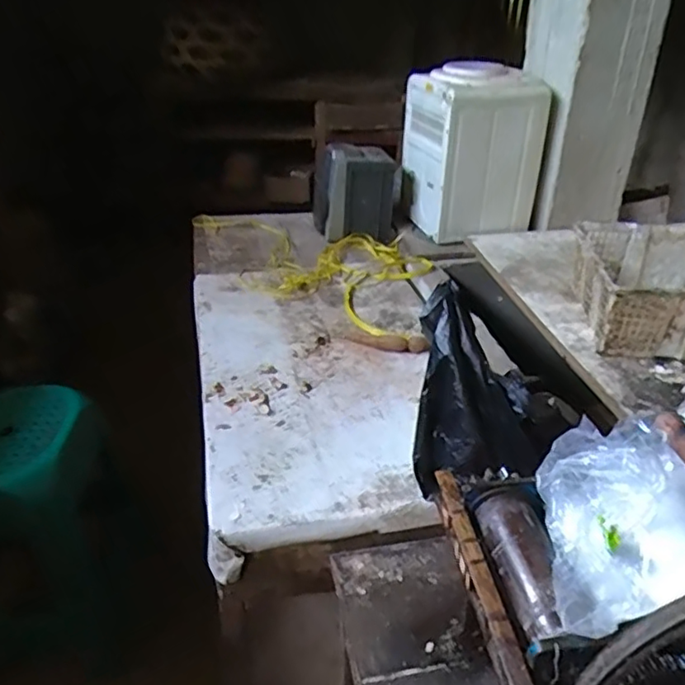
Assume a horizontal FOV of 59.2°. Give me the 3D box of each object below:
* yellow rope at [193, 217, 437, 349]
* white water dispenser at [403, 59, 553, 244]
[{"bbox_3d":[-0.083,-0.232,1.693,0.912,0.059,0.468,28,41,36],"label":"yellow rope"},{"bbox_3d":[0.366,-0.553,1.757,0.307,0.442,0.314,-8,33,-14],"label":"white water dispenser"}]

